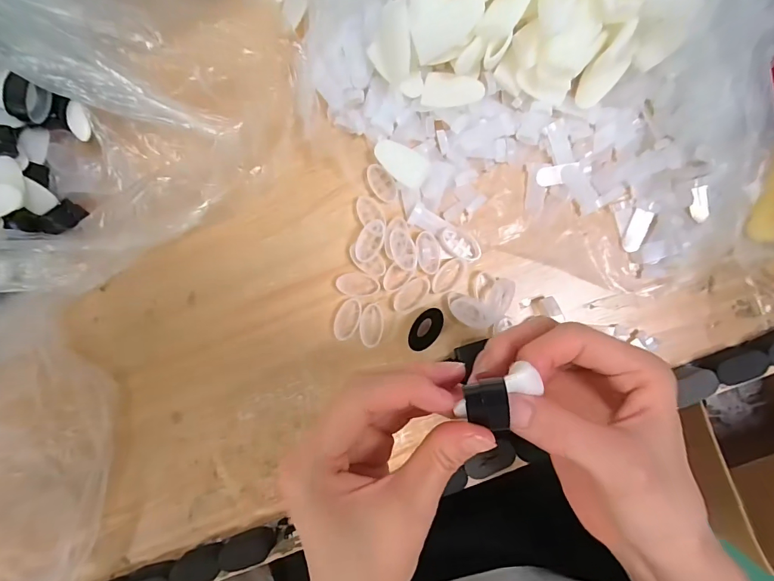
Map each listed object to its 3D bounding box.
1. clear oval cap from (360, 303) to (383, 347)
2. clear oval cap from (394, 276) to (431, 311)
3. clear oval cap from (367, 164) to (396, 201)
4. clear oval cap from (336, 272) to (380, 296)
[{"bbox_3d":[-0.012,0.026,0.306,0.017,0.006,0.031,7,92,-1],"label":"clear oval cap"},{"bbox_3d":[0.019,0.003,0.307,0.017,0.005,0.033,43,91,-2],"label":"clear oval cap"},{"bbox_3d":[-0.004,-0.082,0.306,0.016,0.007,0.030,-31,92,0],"label":"clear oval cap"},{"bbox_3d":[-0.022,-0.005,0.308,0.032,0.008,0.017,8,92,-1],"label":"clear oval cap"}]

